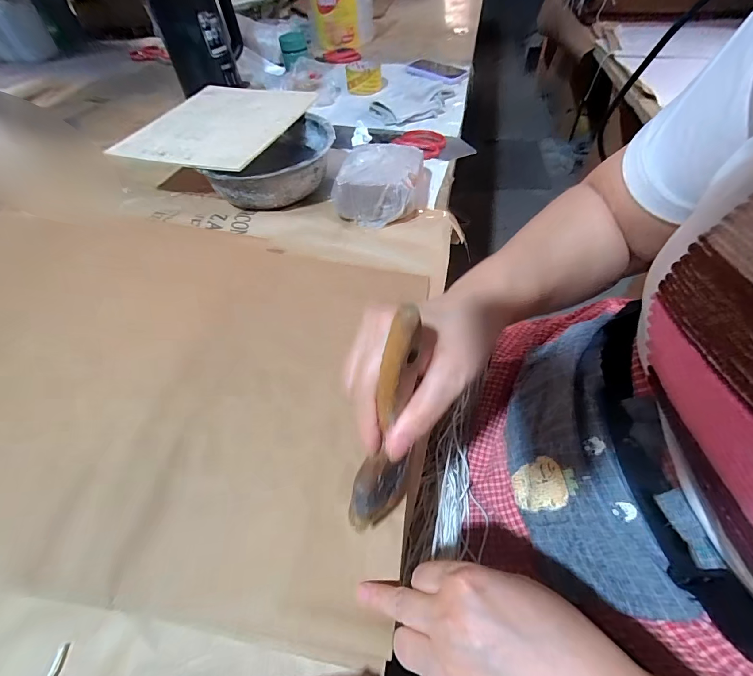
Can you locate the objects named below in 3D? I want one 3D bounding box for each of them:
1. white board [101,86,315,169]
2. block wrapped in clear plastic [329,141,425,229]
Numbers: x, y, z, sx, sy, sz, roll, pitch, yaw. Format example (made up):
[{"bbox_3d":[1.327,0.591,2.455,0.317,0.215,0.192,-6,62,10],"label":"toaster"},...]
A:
[{"bbox_3d":[-0.260,-0.365,0.573,0.251,0.012,0.293,10,54,12],"label":"white board"},{"bbox_3d":[0.008,-0.238,0.518,0.114,0.058,0.148,9,56,9],"label":"block wrapped in clear plastic"}]

